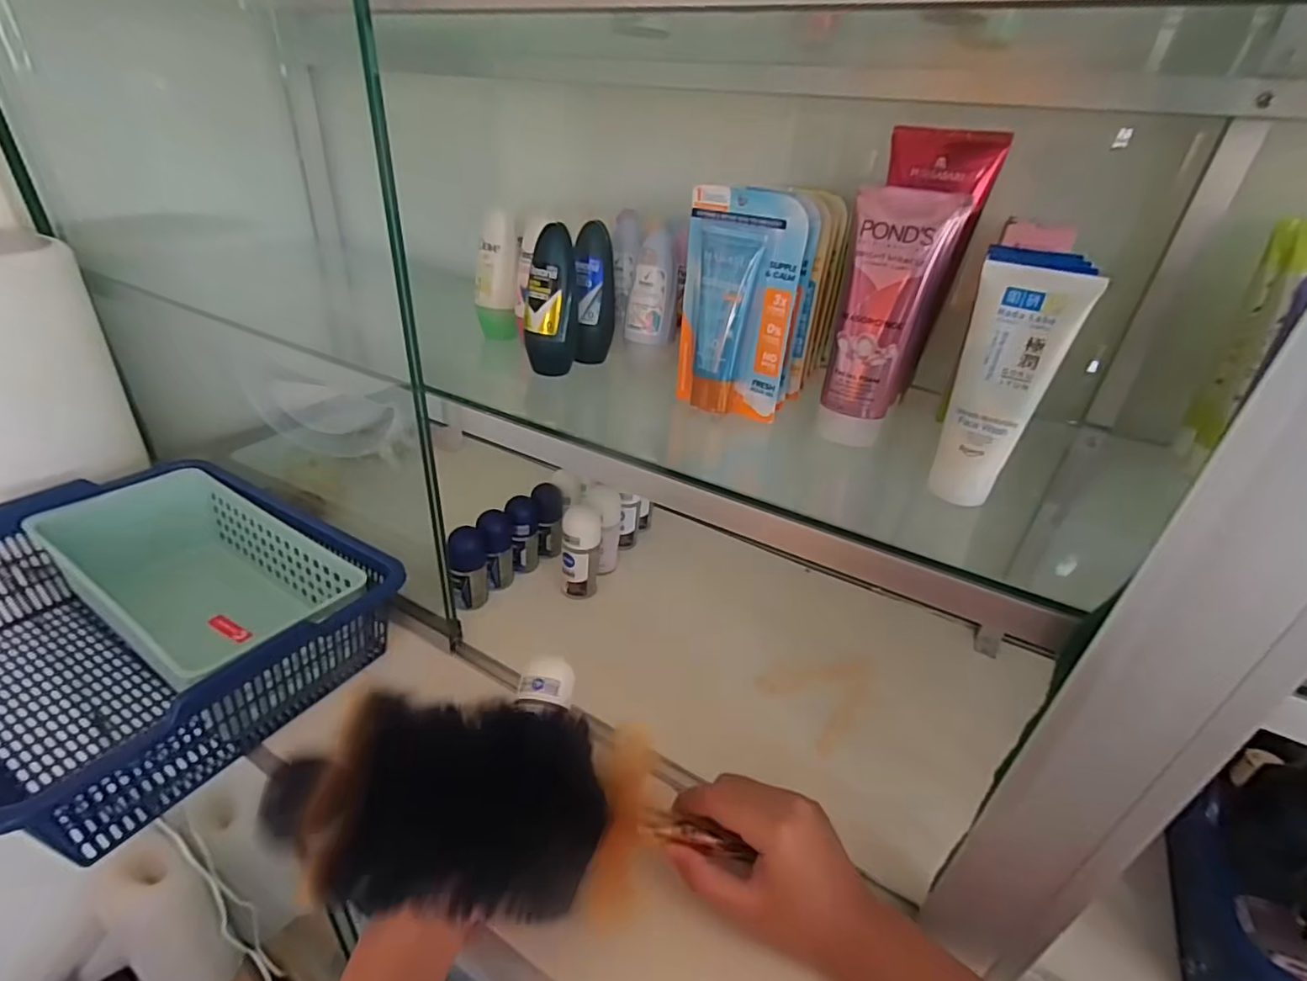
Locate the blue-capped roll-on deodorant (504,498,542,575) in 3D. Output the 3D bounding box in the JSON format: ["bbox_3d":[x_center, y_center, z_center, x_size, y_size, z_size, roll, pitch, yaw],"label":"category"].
[{"bbox_3d":[-0.140,0.048,0.626,0.032,0.075,0.042,0,32,-9],"label":"blue-capped roll-on deodorant"}]

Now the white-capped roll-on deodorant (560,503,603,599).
[{"bbox_3d":[-0.075,0.064,0.600,0.038,0.086,0.041,3,32,-4],"label":"white-capped roll-on deodorant"}]

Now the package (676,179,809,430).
[{"bbox_3d":[0.057,-0.123,0.396,0.074,0.143,0.028,8,32,4],"label":"package"}]

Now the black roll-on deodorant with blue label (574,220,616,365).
[{"bbox_3d":[-0.048,-0.159,0.476,0.033,0.104,0.035,2,32,-5],"label":"black roll-on deodorant with blue label"}]

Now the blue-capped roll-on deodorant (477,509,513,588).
[{"bbox_3d":[-0.162,0.063,0.599,0.032,0.079,0.039,-3,33,-13],"label":"blue-capped roll-on deodorant"}]

